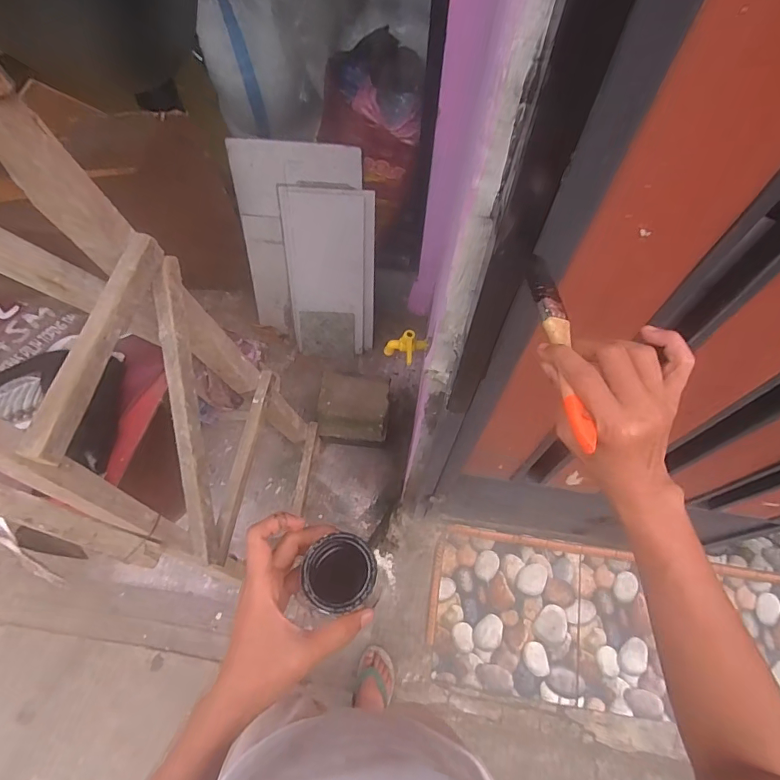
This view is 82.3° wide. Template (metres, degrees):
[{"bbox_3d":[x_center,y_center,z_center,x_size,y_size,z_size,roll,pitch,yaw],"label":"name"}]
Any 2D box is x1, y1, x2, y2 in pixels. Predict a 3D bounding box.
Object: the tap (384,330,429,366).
[{"bbox_3d":[0.023,-0.079,0.825,0.110,0.040,0.058,2,51,49],"label":"tap"}]

